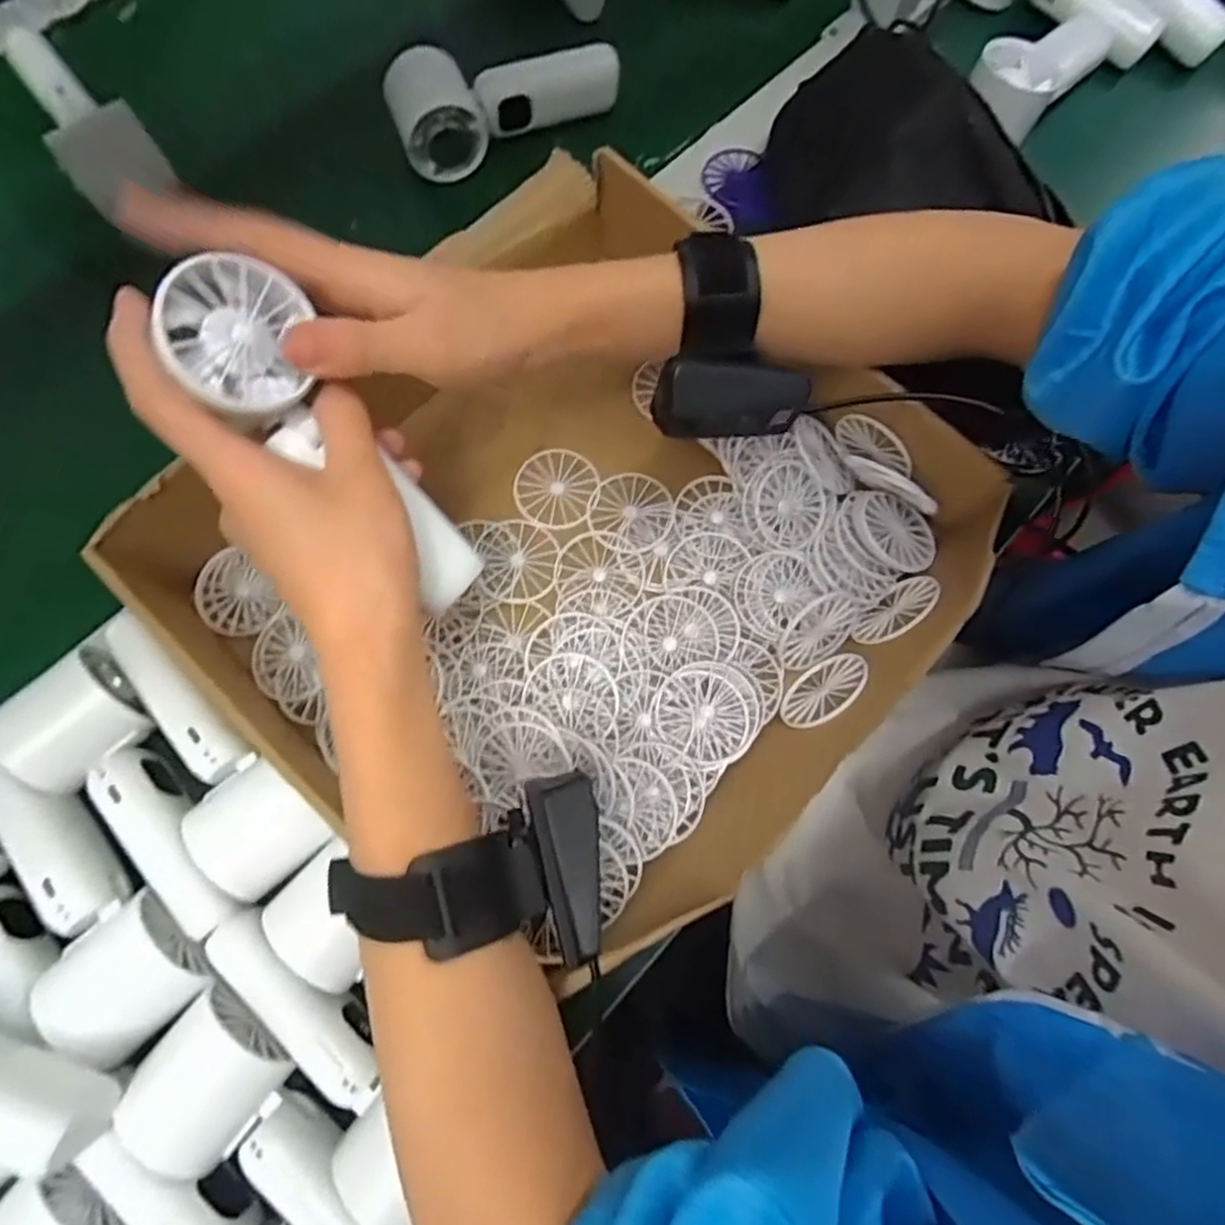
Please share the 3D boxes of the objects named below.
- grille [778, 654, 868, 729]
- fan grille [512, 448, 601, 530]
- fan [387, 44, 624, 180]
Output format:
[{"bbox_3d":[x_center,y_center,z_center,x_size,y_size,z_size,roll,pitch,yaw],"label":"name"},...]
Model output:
[{"bbox_3d":[0.110,0.041,0.362,0.049,0.044,0.004,-46,105,-11],"label":"grille"},{"bbox_3d":[-0.034,-0.075,0.414,0.047,0.006,0.049,1,75,-3],"label":"fan grille"},{"bbox_3d":[-0.077,-0.355,0.484,0.156,0.060,0.060,-28,78,-10],"label":"fan"}]

